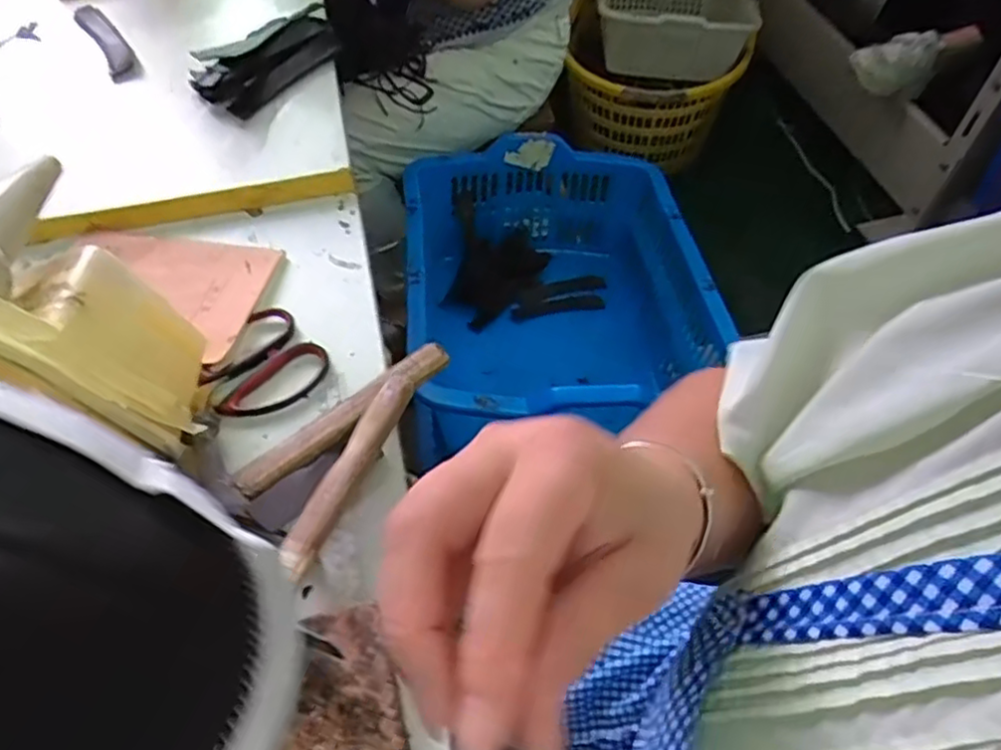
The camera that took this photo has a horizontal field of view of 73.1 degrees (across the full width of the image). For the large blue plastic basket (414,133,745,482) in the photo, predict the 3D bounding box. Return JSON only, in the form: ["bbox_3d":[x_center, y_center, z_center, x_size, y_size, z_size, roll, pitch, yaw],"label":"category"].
[{"bbox_3d":[0.079,-0.108,1.016,0.412,0.255,0.543,-4,56,-2],"label":"large blue plastic basket"}]

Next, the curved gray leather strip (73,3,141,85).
[{"bbox_3d":[-0.460,-0.391,0.792,0.033,0.007,0.181,-30,60,-18],"label":"curved gray leather strip"}]

